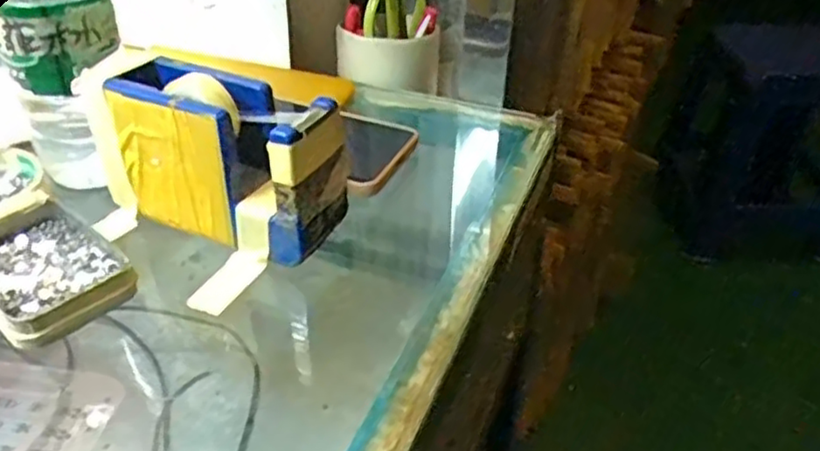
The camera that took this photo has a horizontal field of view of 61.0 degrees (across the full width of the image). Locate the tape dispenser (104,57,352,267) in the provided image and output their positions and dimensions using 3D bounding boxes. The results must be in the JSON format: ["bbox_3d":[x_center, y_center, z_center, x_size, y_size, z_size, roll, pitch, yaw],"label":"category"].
[{"bbox_3d":[-0.098,-0.036,0.361,0.126,0.076,0.047,18,39,21],"label":"tape dispenser"}]

